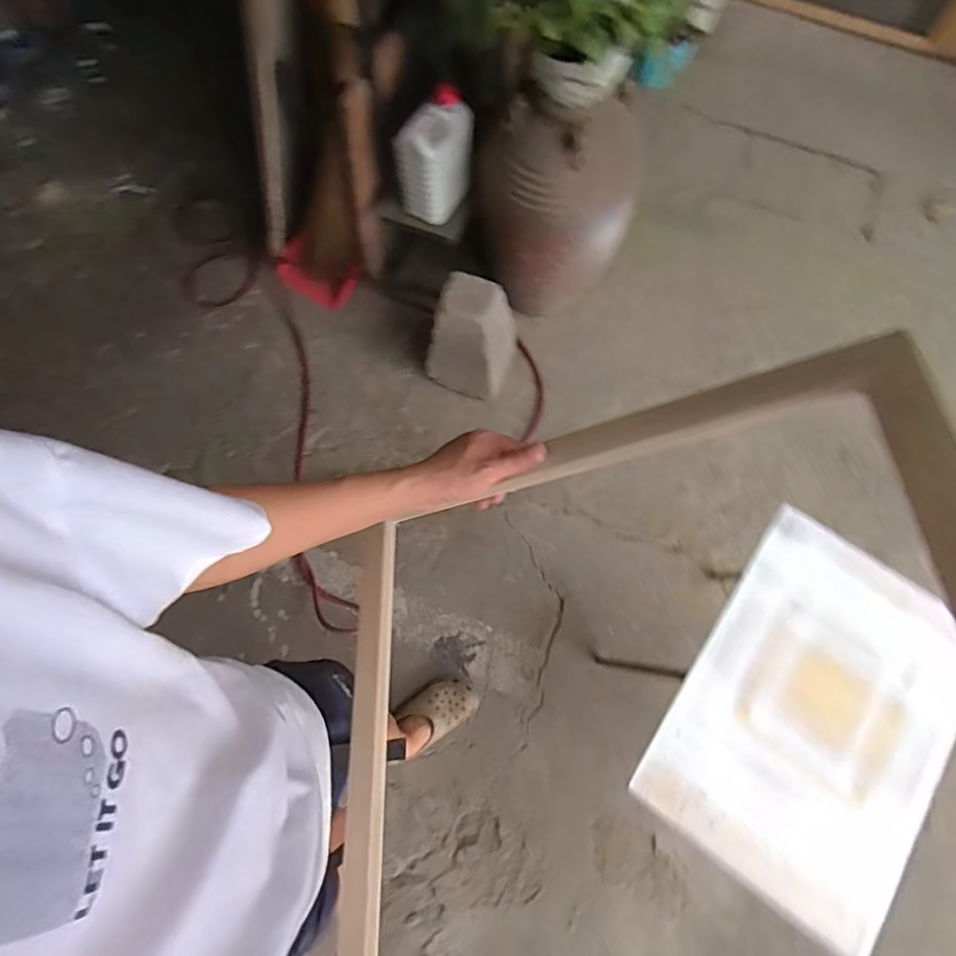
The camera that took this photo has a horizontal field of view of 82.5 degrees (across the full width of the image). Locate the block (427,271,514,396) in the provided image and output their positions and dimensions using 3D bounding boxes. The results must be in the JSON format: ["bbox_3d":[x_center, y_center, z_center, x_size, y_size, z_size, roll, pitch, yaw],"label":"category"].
[{"bbox_3d":[-0.016,-0.370,1.432,0.203,0.306,0.188,16,73,4],"label":"block"}]

